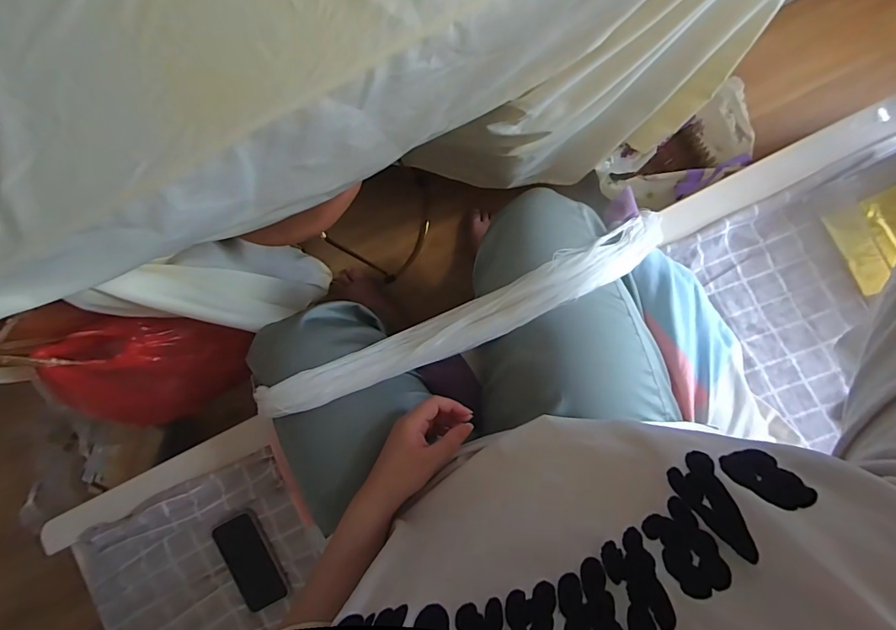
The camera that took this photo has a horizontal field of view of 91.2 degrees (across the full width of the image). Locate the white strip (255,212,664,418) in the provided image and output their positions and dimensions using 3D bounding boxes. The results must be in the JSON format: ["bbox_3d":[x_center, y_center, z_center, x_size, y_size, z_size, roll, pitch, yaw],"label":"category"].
[{"bbox_3d":[0.019,0.012,0.552,0.550,0.080,0.061,-25,86,5],"label":"white strip"}]

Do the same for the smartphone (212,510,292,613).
[{"bbox_3d":[-0.303,0.381,0.678,0.071,0.010,0.145,-25,93,-4],"label":"smartphone"}]

